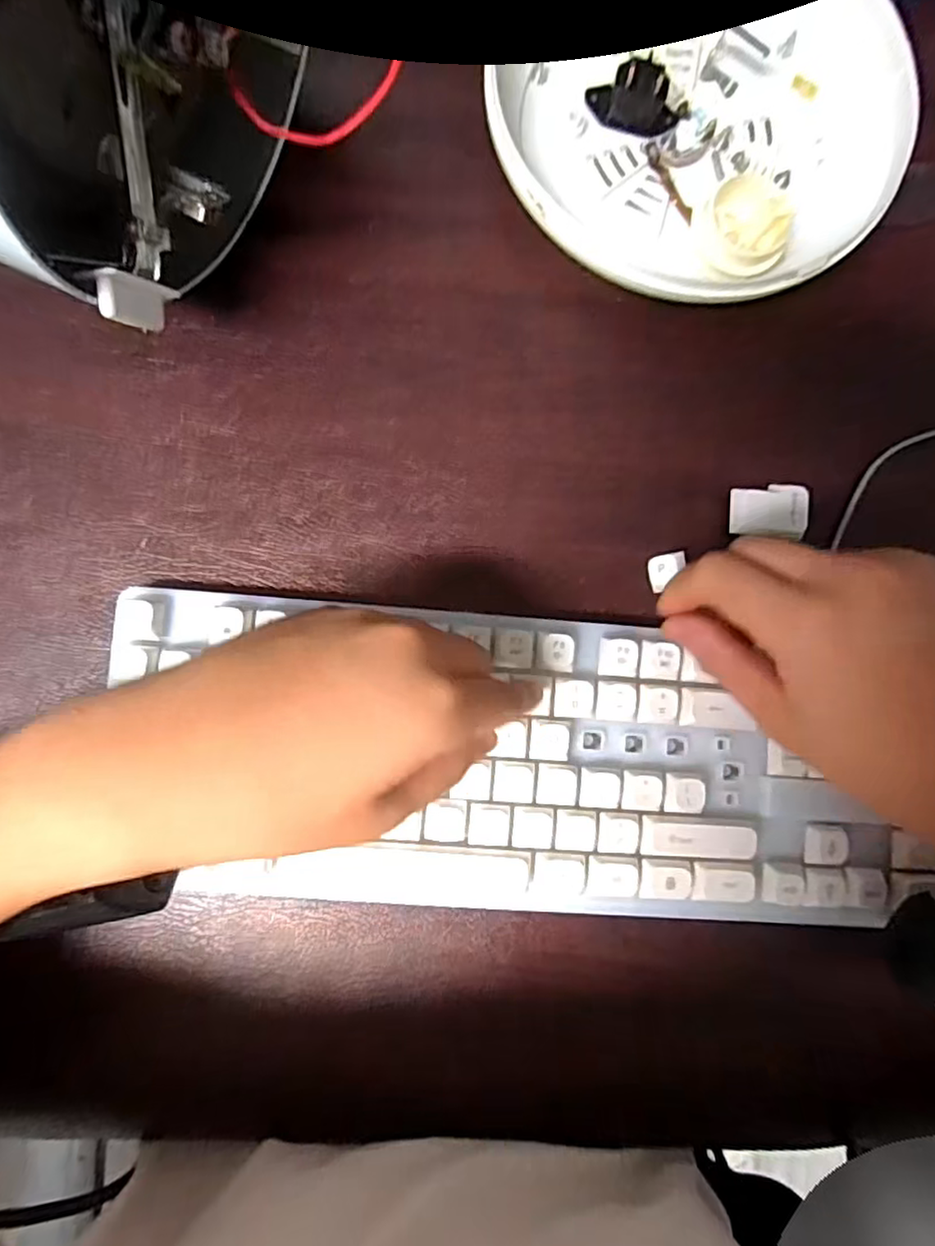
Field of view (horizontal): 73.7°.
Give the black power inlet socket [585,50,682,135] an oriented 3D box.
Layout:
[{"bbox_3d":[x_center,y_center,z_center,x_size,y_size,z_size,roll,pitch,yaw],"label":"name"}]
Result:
[{"bbox_3d":[0.083,-0.255,0.305,0.046,0.025,0.018,9,85,-2],"label":"black power inlet socket"}]

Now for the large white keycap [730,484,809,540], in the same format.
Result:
[{"bbox_3d":[0.144,-0.055,0.302,0.034,0.014,0.025,2,85,-3],"label":"large white keycap"}]

